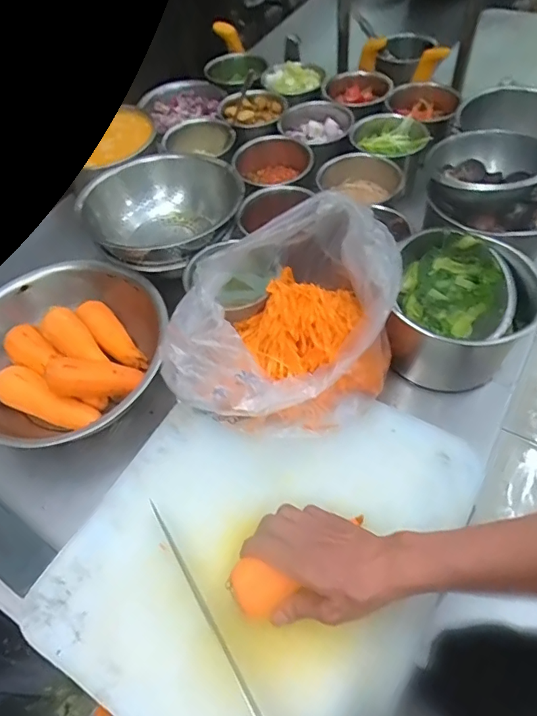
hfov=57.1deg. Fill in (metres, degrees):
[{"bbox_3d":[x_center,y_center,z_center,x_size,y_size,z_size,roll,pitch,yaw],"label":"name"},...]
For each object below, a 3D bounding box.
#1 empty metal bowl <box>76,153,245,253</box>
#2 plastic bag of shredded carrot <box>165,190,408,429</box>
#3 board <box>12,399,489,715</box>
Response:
[{"bbox_3d":[-0.142,-0.209,0.709,0.181,0.090,0.198,-2,55,3],"label":"empty metal bowl"},{"bbox_3d":[0.025,-0.048,0.543,0.214,0.122,0.250,21,59,18],"label":"plastic bag of shredded carrot"},{"bbox_3d":[-0.006,0.186,0.504,0.337,0.035,0.378,25,61,20],"label":"board"}]

